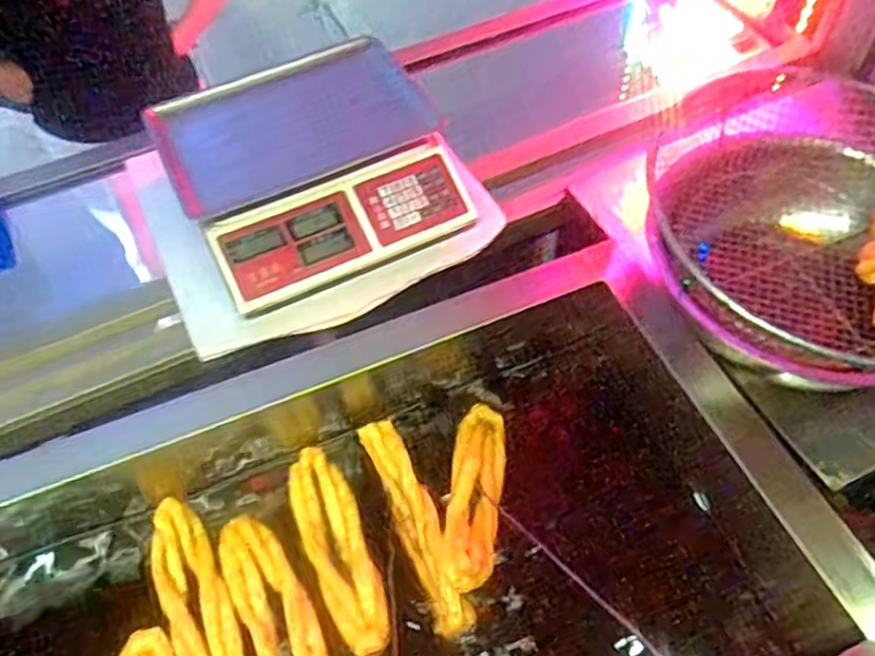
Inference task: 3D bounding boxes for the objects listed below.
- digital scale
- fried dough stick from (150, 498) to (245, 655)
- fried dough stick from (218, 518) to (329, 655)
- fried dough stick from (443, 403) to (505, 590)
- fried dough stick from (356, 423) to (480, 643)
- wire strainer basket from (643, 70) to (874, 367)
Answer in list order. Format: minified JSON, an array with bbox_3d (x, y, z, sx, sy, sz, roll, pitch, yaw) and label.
[{"bbox_3d":[-0.165,-0.209,0.967,0.357,0.122,0.286,-18,56,-11],"label":"digital scale"},{"bbox_3d":[-0.254,0.289,0.776,0.066,0.037,0.225,-20,56,-13],"label":"fried dough stick"},{"bbox_3d":[-0.164,0.305,0.772,0.067,0.030,0.231,-25,57,-15],"label":"fried dough stick"},{"bbox_3d":[0.044,0.182,0.838,0.056,0.029,0.224,5,55,5],"label":"fried dough stick"},{"bbox_3d":[-0.024,0.213,0.819,0.047,0.039,0.243,-19,56,-12],"label":"fried dough stick"},{"bbox_3d":[0.410,-0.128,0.835,0.348,0.120,0.405,12,56,10],"label":"wire strainer basket"}]

